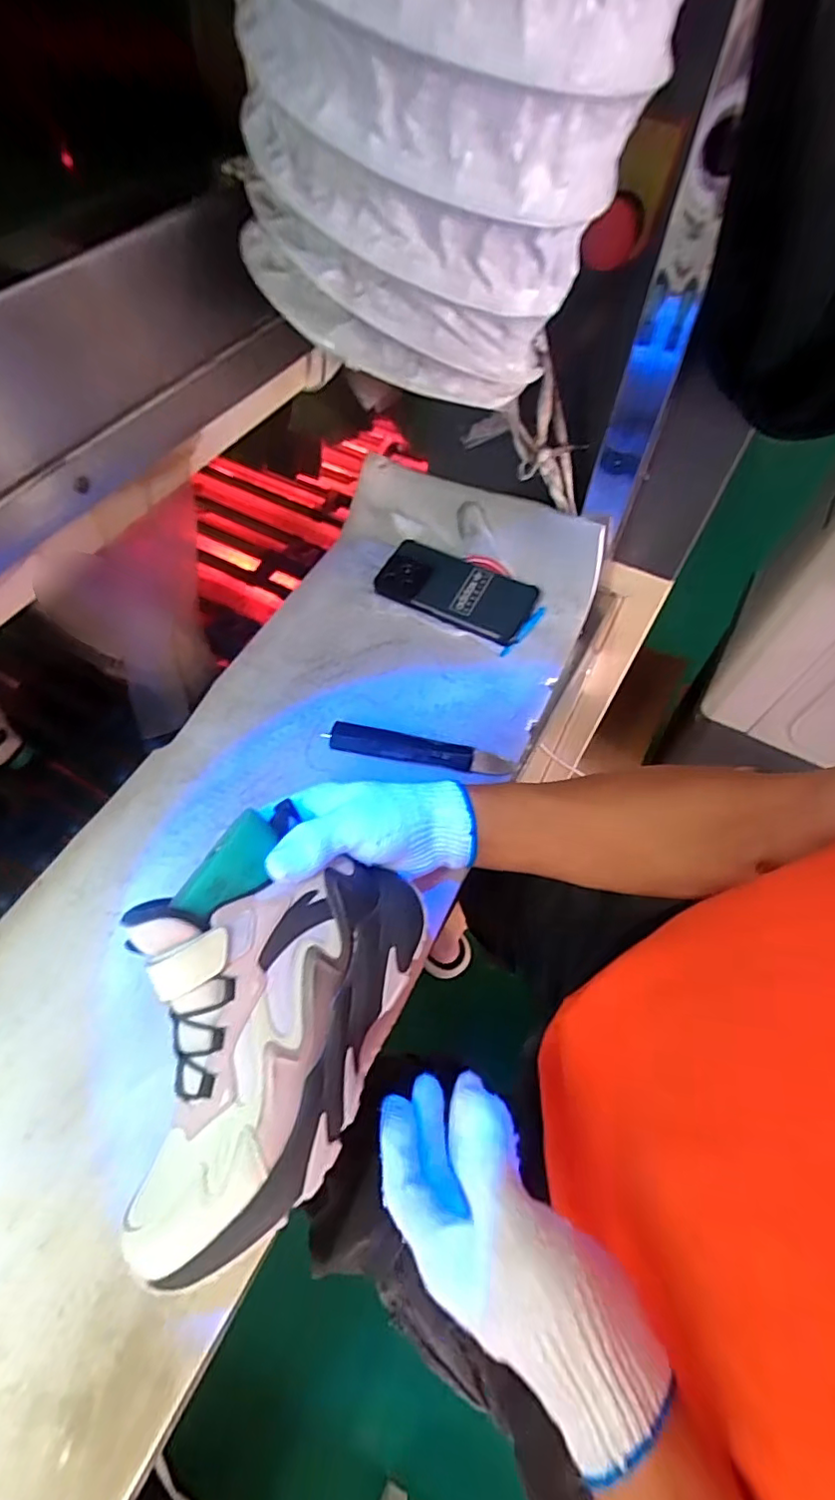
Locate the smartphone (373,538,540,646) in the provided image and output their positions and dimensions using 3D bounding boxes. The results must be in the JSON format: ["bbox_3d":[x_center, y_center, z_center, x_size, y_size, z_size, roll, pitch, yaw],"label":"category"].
[{"bbox_3d":[0.039,-0.172,0.615,0.164,0.011,0.083,26,73,14],"label":"smartphone"}]

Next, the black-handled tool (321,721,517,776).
[{"bbox_3d":[0.004,0.002,0.529,0.170,0.017,0.026,11,60,4],"label":"black-handled tool"}]

